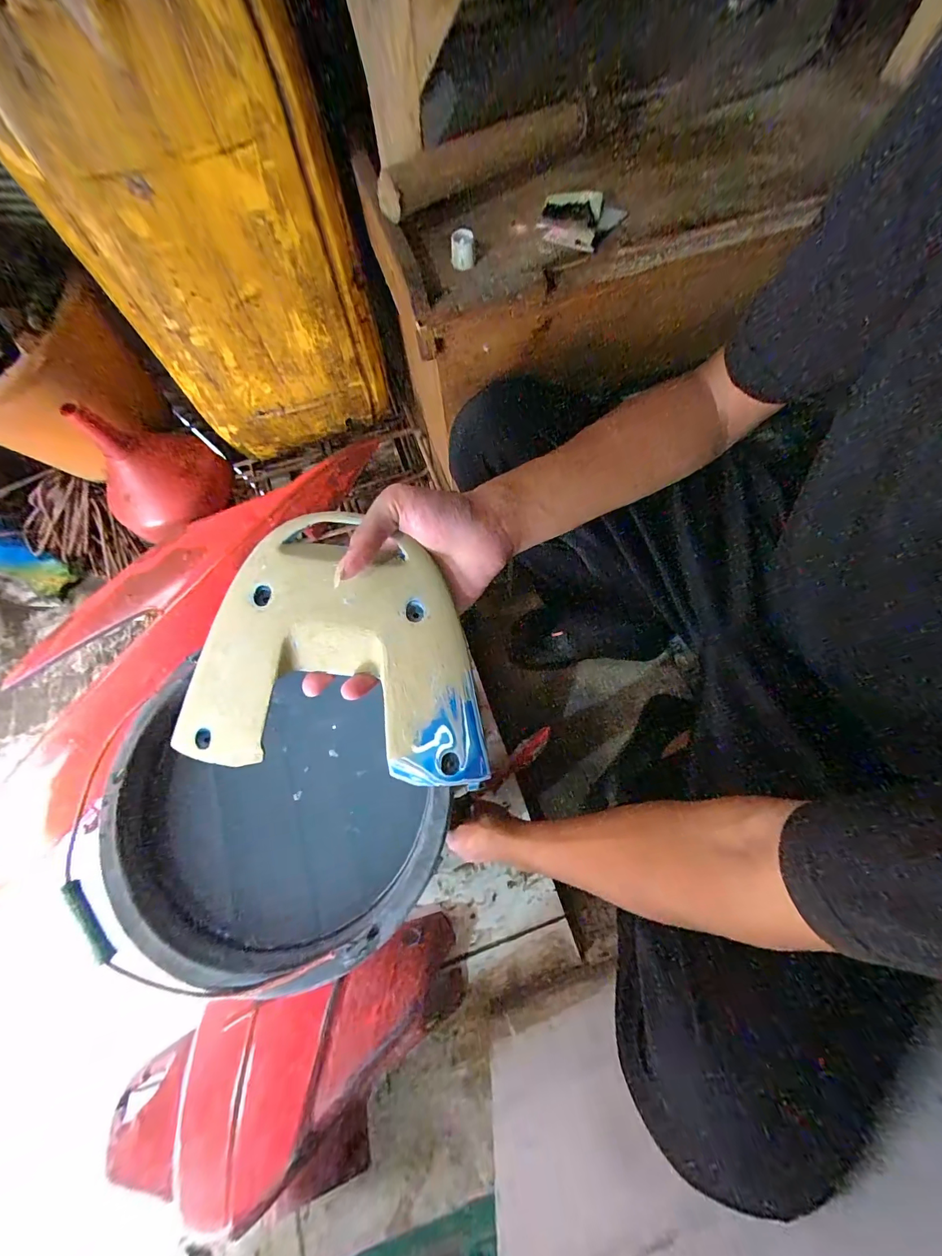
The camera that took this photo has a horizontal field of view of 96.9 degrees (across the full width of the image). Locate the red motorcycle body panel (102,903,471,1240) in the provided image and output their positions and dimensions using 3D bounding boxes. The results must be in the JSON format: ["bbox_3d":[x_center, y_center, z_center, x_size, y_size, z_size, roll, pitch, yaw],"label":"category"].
[{"bbox_3d":[-0.193,0.479,0.441,0.402,0.177,0.158,-18,71,-7],"label":"red motorcycle body panel"}]

